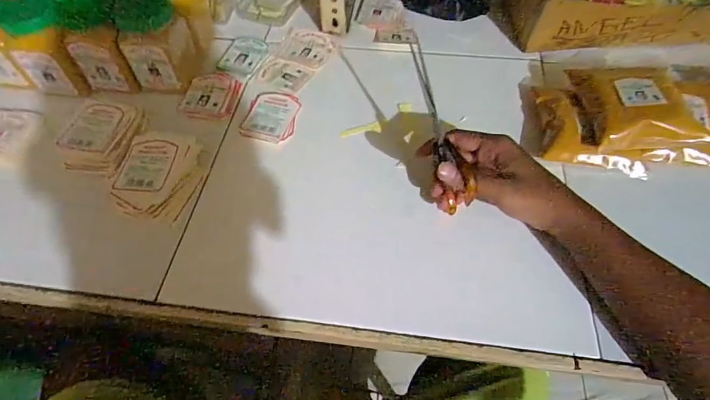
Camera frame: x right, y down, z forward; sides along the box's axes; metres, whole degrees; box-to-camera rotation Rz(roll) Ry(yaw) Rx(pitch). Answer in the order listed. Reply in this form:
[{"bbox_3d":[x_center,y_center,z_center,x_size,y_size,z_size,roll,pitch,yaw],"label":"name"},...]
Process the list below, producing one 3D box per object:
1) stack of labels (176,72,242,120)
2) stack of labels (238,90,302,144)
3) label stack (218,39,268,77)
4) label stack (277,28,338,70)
[{"bbox_3d":[-0.185,-0.136,0.513,0.064,0.008,0.081,5,57,5],"label":"stack of labels"},{"bbox_3d":[-0.105,-0.106,0.496,0.063,0.005,0.087,6,57,5],"label":"stack of labels"},{"bbox_3d":[-0.157,-0.202,0.559,0.048,0.007,0.073,15,58,11],"label":"label stack"},{"bbox_3d":[-0.068,-0.221,0.573,0.077,0.004,0.072,20,59,14],"label":"label stack"}]

